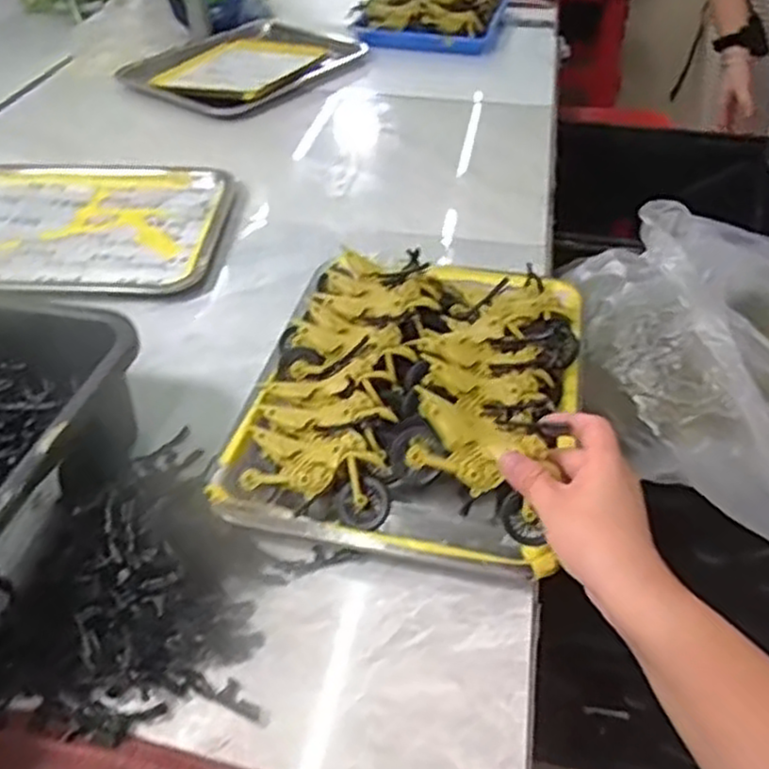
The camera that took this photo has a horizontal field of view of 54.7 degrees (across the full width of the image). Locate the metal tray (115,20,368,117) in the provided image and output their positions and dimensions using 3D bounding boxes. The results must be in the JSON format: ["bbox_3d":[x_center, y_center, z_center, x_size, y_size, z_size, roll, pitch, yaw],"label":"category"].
[{"bbox_3d":[-0.230,-0.531,1.240,0.275,0.042,0.370,23,46,25],"label":"metal tray"}]

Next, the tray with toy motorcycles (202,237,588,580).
[{"bbox_3d":[0.029,-0.018,0.606,0.236,0.068,0.341,10,42,11],"label":"tray with toy motorcycles"}]

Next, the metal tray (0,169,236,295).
[{"bbox_3d":[-0.366,-0.178,0.839,0.357,0.029,0.259,5,41,6],"label":"metal tray"}]

